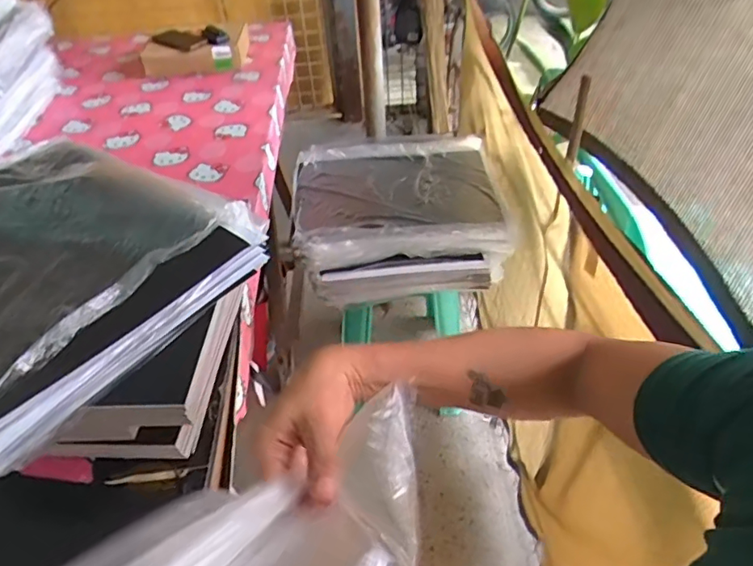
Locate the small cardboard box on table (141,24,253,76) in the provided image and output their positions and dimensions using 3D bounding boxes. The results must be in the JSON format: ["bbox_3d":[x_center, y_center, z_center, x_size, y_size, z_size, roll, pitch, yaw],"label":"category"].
[{"bbox_3d":[-0.520,-0.654,1.529,0.287,0.103,0.118,3,43,7],"label":"small cardboard box on table"}]

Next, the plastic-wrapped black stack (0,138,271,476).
[{"bbox_3d":[-0.476,-0.042,0.716,0.517,0.082,0.448,23,49,26],"label":"plastic-wrapped black stack"}]

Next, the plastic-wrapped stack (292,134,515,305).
[{"bbox_3d":[0.063,-0.201,1.382,0.533,0.125,0.526,-6,43,-3],"label":"plastic-wrapped stack"}]

